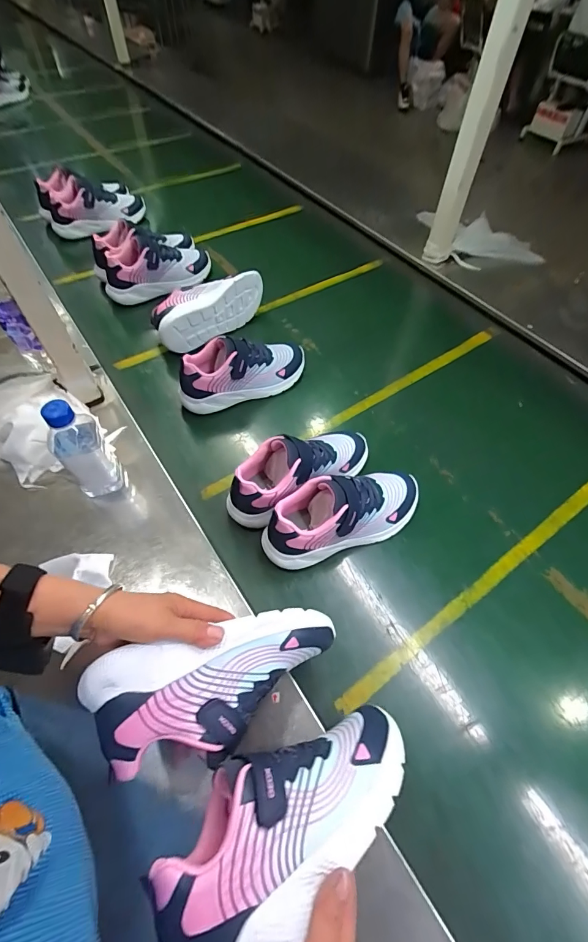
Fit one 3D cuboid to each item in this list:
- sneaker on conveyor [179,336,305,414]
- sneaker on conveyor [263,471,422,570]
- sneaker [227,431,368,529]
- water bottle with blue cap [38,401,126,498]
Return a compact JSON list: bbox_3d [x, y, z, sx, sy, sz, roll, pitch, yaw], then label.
[{"bbox_3d":[-0.093,-0.189,0.726,0.237,0.096,0.080,-17,58,-13],"label":"sneaker on conveyor"},{"bbox_3d":[0.073,0.058,0.561,0.236,0.098,0.084,-16,59,-14],"label":"sneaker on conveyor"},{"bbox_3d":[0.012,-0.006,0.605,0.247,0.093,0.086,-25,61,-19],"label":"sneaker"},{"bbox_3d":[-0.288,-0.033,0.540,0.069,0.165,0.070,-37,66,-24],"label":"water bottle with blue cap"}]

